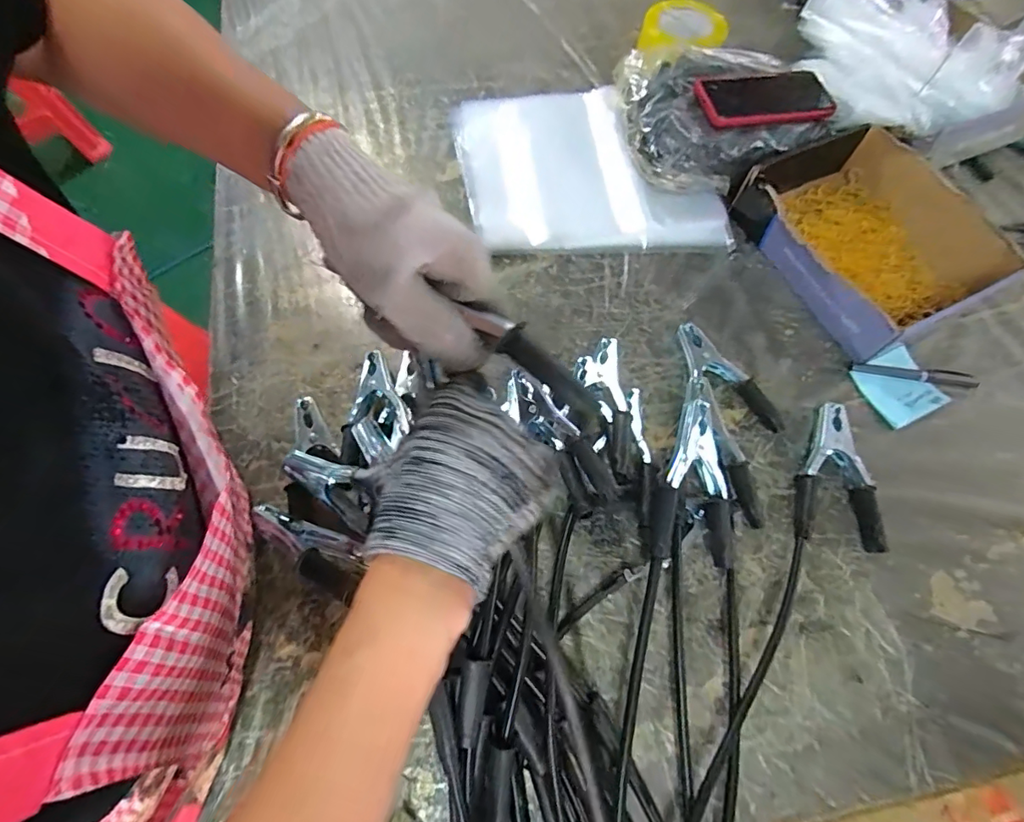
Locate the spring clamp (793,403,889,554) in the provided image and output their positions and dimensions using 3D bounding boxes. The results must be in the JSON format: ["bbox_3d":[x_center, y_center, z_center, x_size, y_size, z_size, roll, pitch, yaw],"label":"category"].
[{"bbox_3d":[0.318,0.062,0.490,0.080,0.028,0.141,6,68,3],"label":"spring clamp"}]

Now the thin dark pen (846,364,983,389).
[{"bbox_3d":[0.437,-0.039,0.536,0.132,0.009,0.018,5,68,2],"label":"thin dark pen"}]

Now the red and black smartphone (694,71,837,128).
[{"bbox_3d":[0.313,-0.389,0.614,0.156,0.012,0.085,-9,68,-3],"label":"red and black smartphone"}]

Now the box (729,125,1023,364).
[{"bbox_3d":[0.411,-0.208,0.579,0.213,0.060,0.253,-27,70,-10],"label":"box"}]

